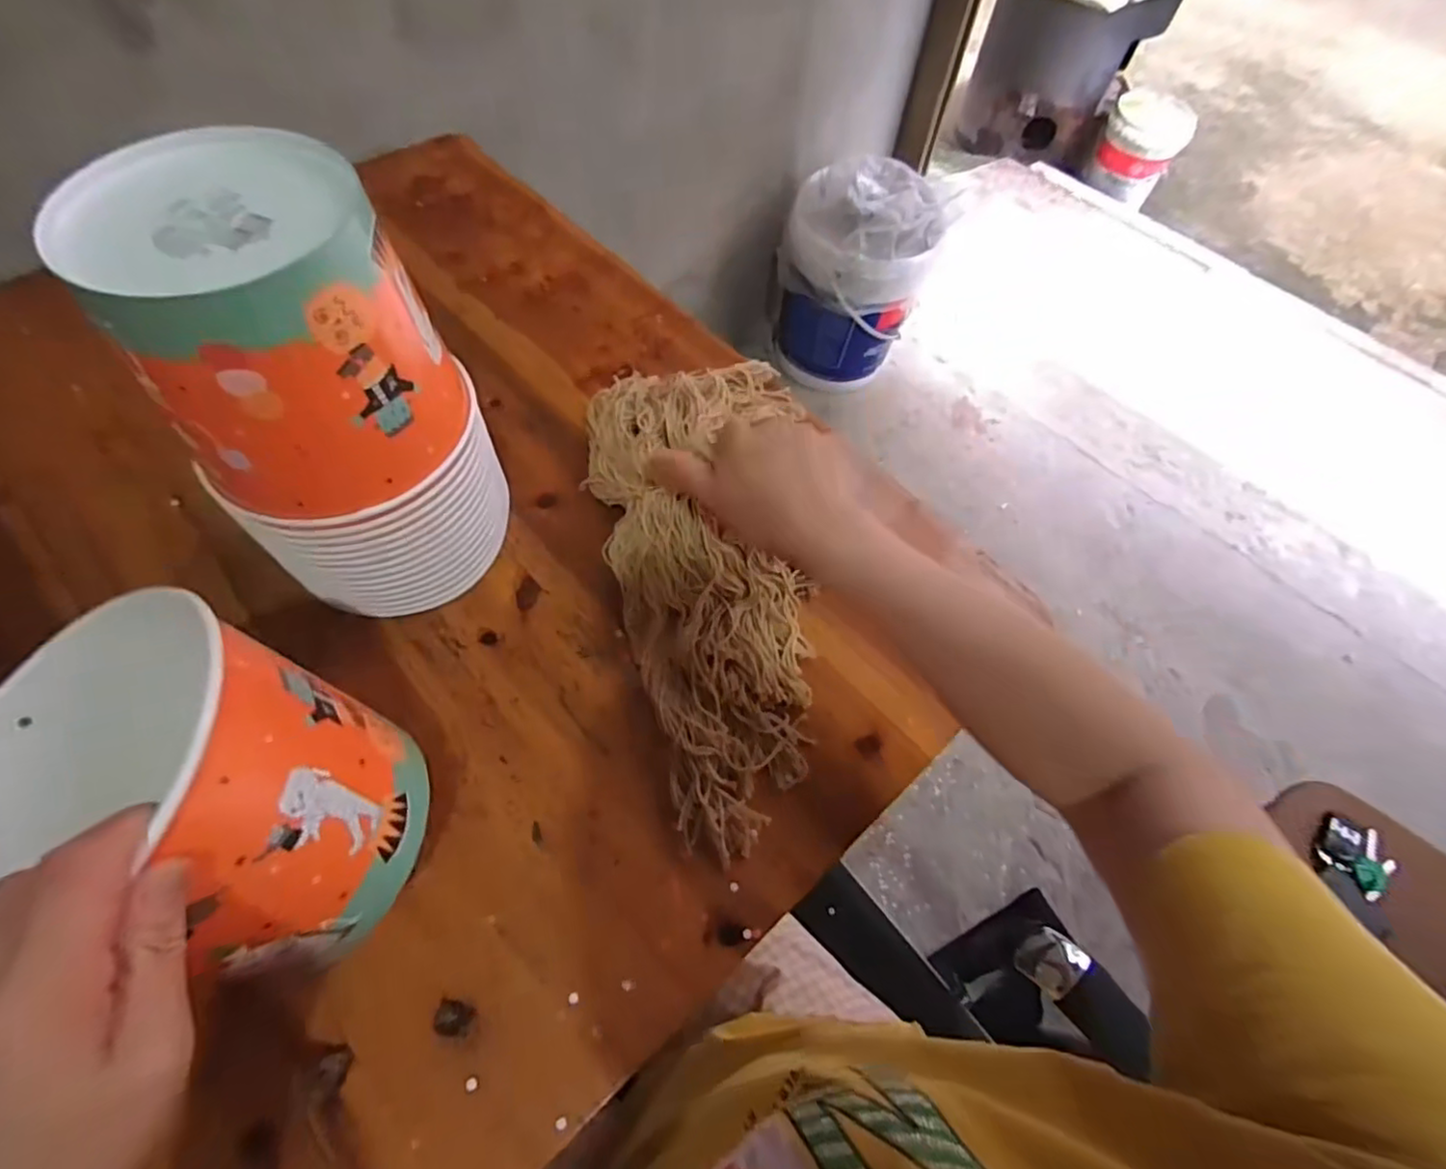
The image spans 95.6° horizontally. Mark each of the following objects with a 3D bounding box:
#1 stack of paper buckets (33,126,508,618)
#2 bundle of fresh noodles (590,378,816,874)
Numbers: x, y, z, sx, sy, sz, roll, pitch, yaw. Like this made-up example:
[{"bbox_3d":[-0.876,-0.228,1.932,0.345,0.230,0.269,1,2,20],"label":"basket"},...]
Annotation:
[{"bbox_3d":[-0.228,-0.098,0.395,0.151,0.247,0.133,-34,69,-20],"label":"stack of paper buckets"},{"bbox_3d":[-0.004,-0.015,0.481,0.164,0.052,0.382,-6,66,-8],"label":"bundle of fresh noodles"}]

